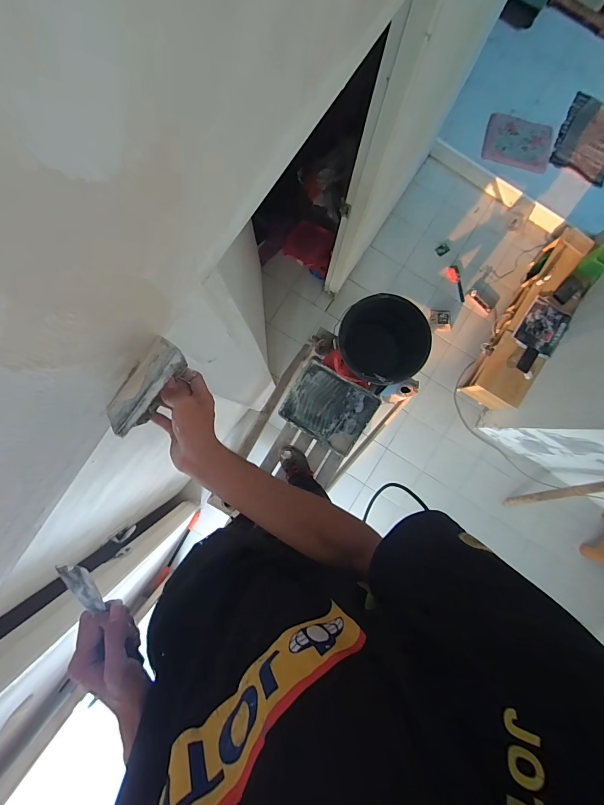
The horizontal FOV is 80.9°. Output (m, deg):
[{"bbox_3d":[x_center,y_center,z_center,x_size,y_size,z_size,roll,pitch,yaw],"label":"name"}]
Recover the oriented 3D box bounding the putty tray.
[{"bbox_3d":[0.112,0.019,1.472,0.344,0.052,0.281,32,96,0],"label":"putty tray"}]

